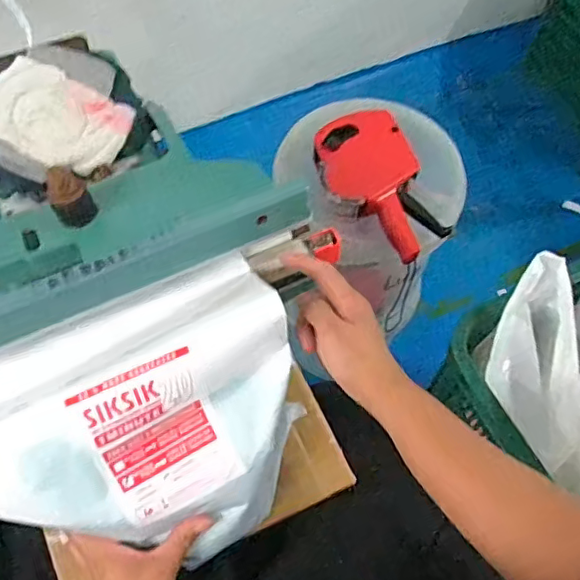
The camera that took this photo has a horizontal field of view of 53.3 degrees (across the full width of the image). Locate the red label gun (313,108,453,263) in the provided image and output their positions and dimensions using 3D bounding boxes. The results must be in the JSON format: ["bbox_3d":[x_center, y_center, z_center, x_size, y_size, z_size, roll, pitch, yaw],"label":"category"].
[{"bbox_3d":[0.109,-0.129,0.751,0.130,0.068,0.218,-15,63,-8],"label":"red label gun"}]

